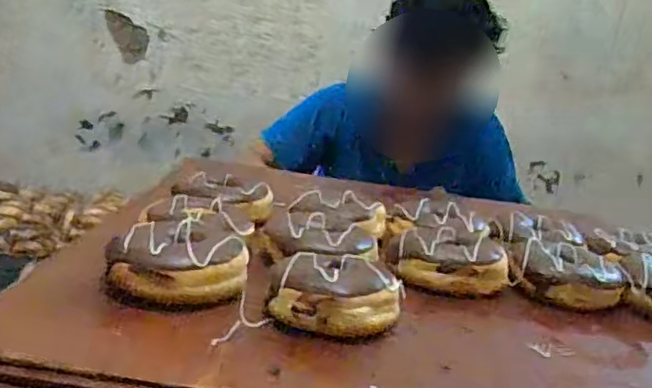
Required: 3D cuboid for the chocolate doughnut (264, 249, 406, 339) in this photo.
[{"bbox_3d":[0.008,0.069,0.454,0.088,0.033,0.080,7,17,2],"label":"chocolate doughnut"}]

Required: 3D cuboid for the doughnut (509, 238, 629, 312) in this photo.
[{"bbox_3d":[0.208,0.069,0.554,0.092,0.028,0.085,14,18,25],"label":"doughnut"}]

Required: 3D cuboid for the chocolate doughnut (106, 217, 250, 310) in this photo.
[{"bbox_3d":[-0.106,0.049,0.463,0.085,0.040,0.096,17,20,32],"label":"chocolate doughnut"}]

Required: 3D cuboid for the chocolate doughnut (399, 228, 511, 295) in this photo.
[{"bbox_3d":[0.110,0.051,0.563,0.096,0.040,0.094,9,17,8],"label":"chocolate doughnut"}]

